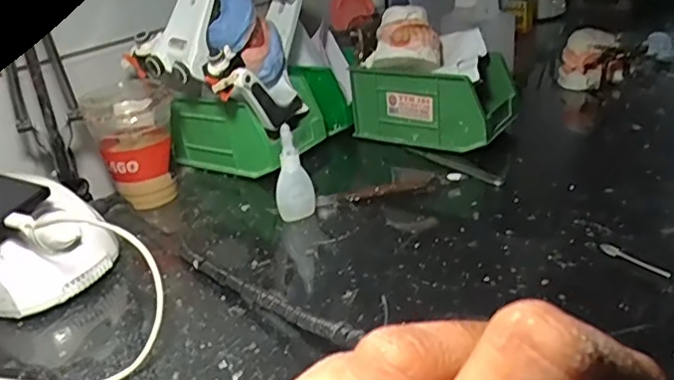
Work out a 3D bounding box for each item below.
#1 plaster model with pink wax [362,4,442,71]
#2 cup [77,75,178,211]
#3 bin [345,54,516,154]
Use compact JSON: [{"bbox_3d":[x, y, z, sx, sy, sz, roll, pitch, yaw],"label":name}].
[{"bbox_3d":[0.076,-0.171,0.660,0.082,0.060,0.071,3,27,18],"label":"plaster model with pink wax"},{"bbox_3d":[-0.203,-0.046,0.596,0.077,0.121,0.076,-5,26,3],"label":"cup"},{"bbox_3d":[0.112,-0.107,0.682,0.170,0.086,0.098,9,30,30],"label":"bin"}]

